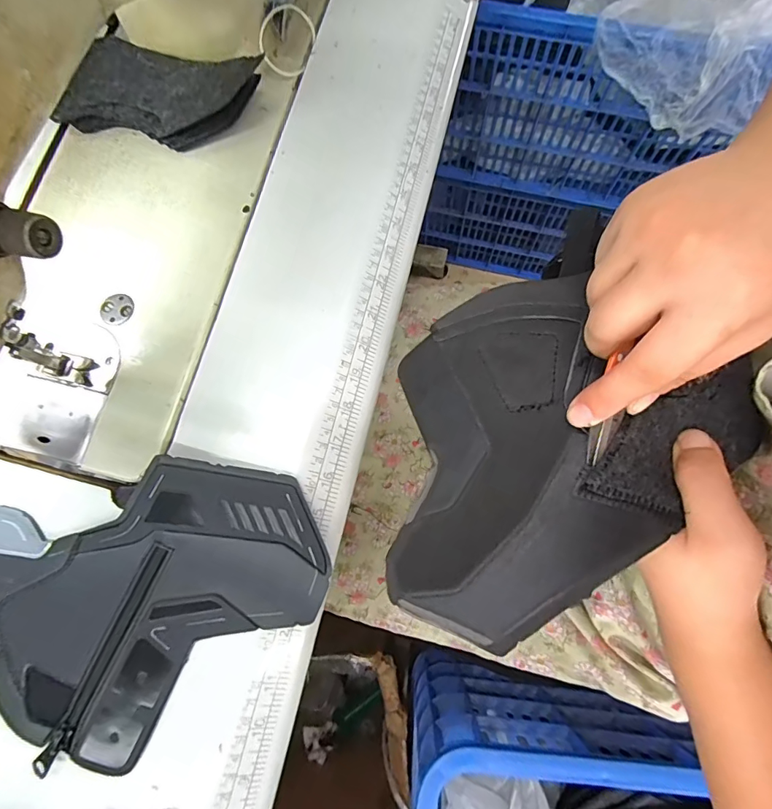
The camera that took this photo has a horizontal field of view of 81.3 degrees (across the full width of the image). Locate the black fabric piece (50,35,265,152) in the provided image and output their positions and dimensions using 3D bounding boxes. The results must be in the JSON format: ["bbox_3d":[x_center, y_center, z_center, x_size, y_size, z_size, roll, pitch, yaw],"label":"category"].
[{"bbox_3d":[-0.175,-0.244,0.348,0.160,0.043,0.077,14,78,5],"label":"black fabric piece"}]

